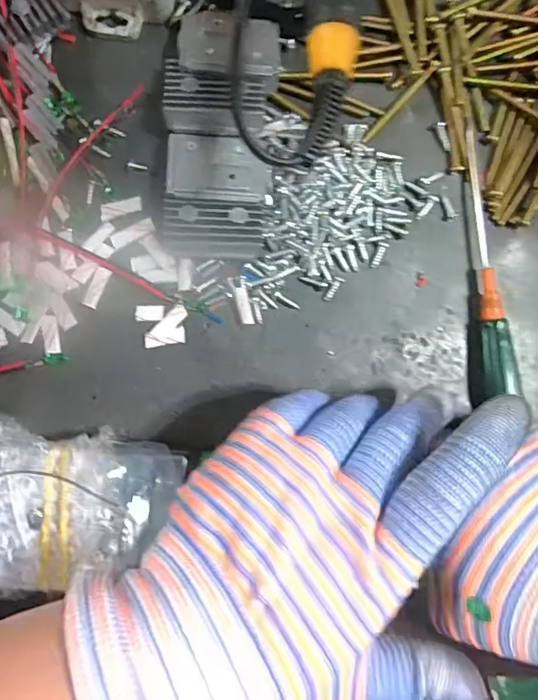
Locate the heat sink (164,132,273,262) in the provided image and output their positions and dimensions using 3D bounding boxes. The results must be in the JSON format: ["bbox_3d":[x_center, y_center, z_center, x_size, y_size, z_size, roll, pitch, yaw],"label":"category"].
[{"bbox_3d":[-0.024,-0.071,0.235,0.048,0.014,0.053,4,89,-5],"label":"heat sink"}]

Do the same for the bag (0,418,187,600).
[{"bbox_3d":[-0.118,0.070,0.216,0.143,0.041,0.085,13,88,-5],"label":"bag"}]

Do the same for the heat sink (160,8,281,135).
[{"bbox_3d":[-0.021,-0.128,0.237,0.050,0.018,0.060,6,89,-5],"label":"heat sink"}]

